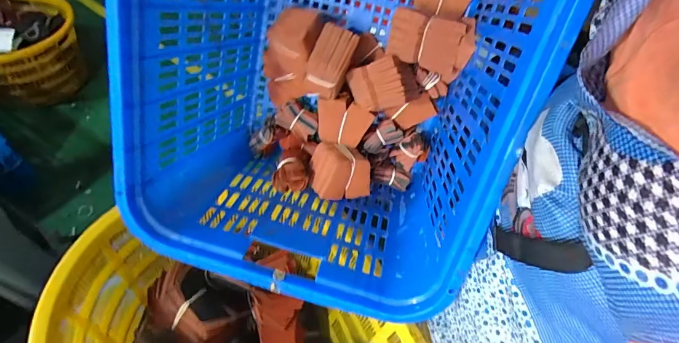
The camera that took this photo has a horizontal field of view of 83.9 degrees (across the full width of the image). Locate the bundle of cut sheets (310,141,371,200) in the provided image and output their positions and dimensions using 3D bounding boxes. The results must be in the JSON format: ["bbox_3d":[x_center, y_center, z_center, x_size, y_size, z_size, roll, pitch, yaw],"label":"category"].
[{"bbox_3d":[-0.001,-0.006,0.680,0.104,0.072,0.096,3,53,-4],"label":"bundle of cut sheets"}]

